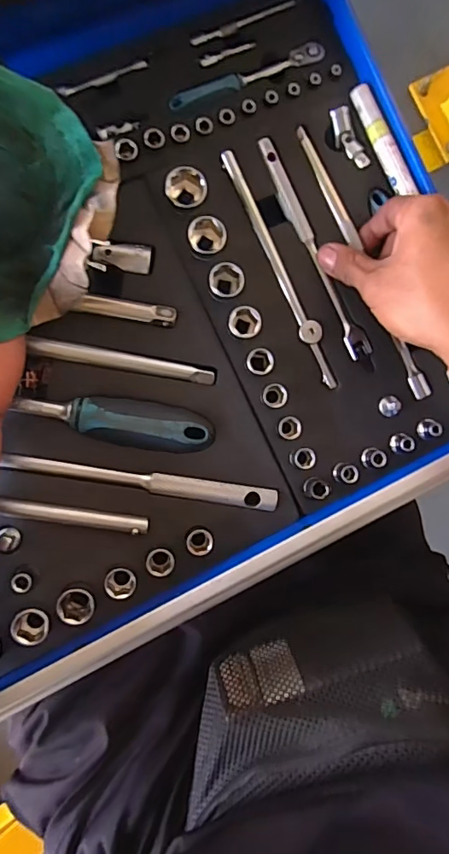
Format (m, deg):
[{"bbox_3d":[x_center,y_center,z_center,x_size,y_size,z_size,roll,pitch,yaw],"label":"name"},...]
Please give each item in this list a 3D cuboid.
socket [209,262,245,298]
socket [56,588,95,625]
[{"bbox_3d":[0.001,-0.107,0.377,0.025,0.025,0.022,16,87,-6],"label":"socket"},{"bbox_3d":[-0.104,0.126,0.362,0.024,0.023,0.022,0,89,-7],"label":"socket"}]

